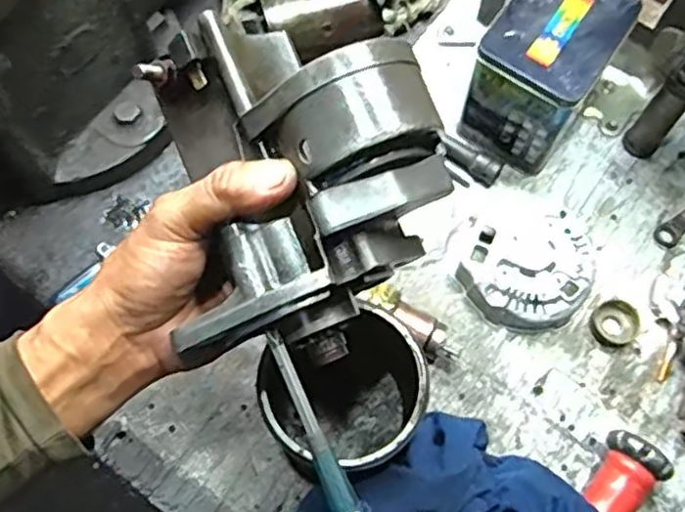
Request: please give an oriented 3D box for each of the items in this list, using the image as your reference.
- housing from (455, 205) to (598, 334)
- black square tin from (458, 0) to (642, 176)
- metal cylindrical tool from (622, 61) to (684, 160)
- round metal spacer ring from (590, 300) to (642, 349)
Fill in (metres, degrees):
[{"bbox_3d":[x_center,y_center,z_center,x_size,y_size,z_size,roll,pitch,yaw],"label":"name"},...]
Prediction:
[{"bbox_3d":[0.156,0.009,0.581,0.111,0.037,0.101,0,70,-1],"label":"housing"},{"bbox_3d":[0.176,-0.164,0.597,0.089,0.122,0.125,32,72,11],"label":"black square tin"},{"bbox_3d":[0.287,-0.135,0.582,0.031,0.138,0.038,40,74,13],"label":"metal cylindrical tool"},{"bbox_3d":[0.230,0.055,0.567,0.038,0.014,0.037,0,70,-1],"label":"round metal spacer ring"}]

